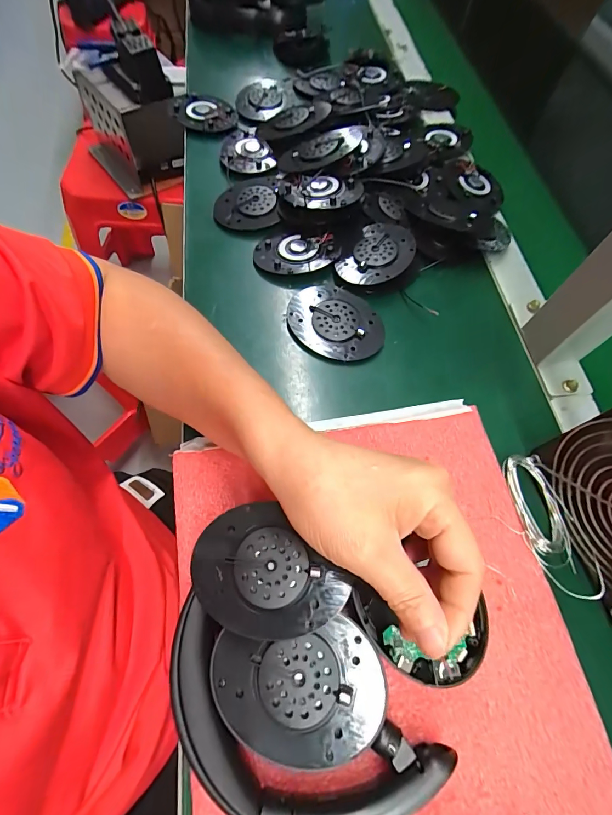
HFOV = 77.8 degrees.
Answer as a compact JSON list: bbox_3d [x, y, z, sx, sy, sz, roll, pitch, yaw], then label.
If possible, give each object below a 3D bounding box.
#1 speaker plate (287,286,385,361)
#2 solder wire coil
[{"bbox_3d":[0.027,-0.075,0.328,0.083,0.009,0.069,30,65,9],"label":"speaker plate"},{"bbox_3d":[0.164,0.071,0.267,0.032,0.008,0.075,-2,64,-6],"label":"solder wire coil"}]

